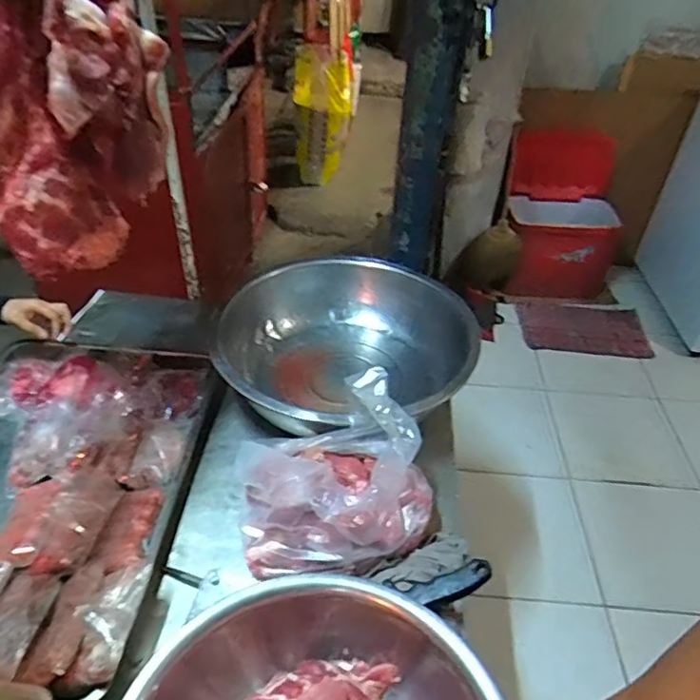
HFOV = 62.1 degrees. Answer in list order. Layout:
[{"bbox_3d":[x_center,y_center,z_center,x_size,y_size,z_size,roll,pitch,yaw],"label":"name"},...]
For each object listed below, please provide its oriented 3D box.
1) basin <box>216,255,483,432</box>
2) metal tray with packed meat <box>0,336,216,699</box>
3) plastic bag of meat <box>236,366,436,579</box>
[{"bbox_3d":[-0.012,0.012,1.032,0.432,0.145,0.410,3,39,-2],"label":"basin"},{"bbox_3d":[-0.438,0.187,0.840,0.405,0.091,0.568,5,39,1],"label":"metal tray with packed meat"},{"bbox_3d":[-0.014,0.176,0.769,0.259,0.173,0.197,-16,43,-24],"label":"plastic bag of meat"}]

